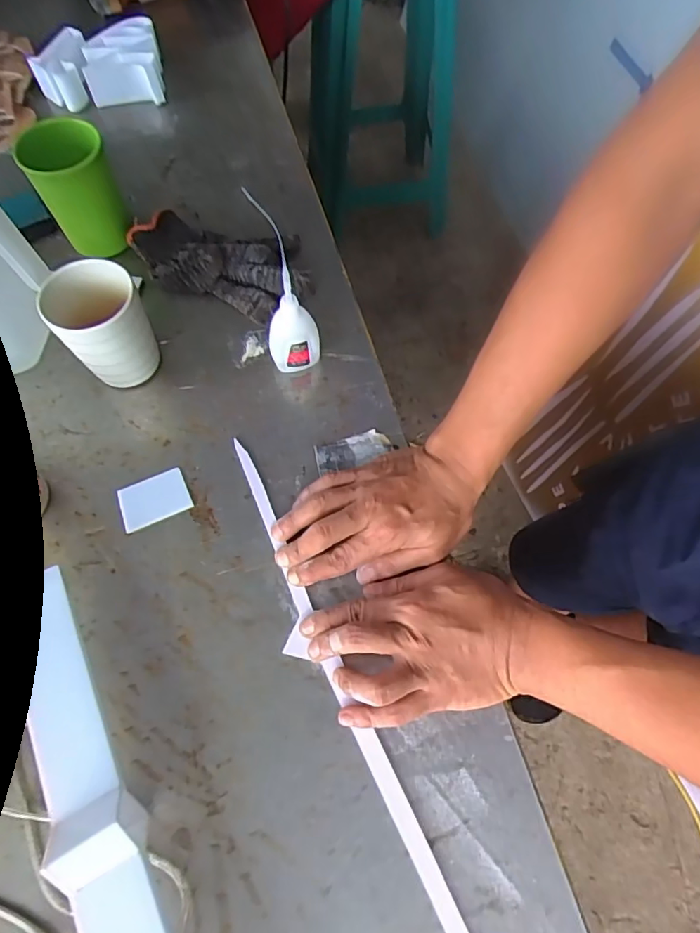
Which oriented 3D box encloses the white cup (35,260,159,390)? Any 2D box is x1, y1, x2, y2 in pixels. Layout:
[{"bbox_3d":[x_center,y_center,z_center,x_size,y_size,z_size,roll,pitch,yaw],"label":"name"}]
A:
[{"bbox_3d":[-0.204,-0.114,0.442,0.070,0.094,0.072,0,65,-1],"label":"white cup"}]

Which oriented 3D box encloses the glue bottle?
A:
[{"bbox_3d":[-0.050,-0.139,0.431,0.044,0.143,0.046,-11,66,-6],"label":"glue bottle"}]

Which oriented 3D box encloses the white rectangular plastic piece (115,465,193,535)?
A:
[{"bbox_3d":[-0.161,0.026,0.433,0.055,0.005,0.039,-20,67,-10],"label":"white rectangular plastic piece"}]

